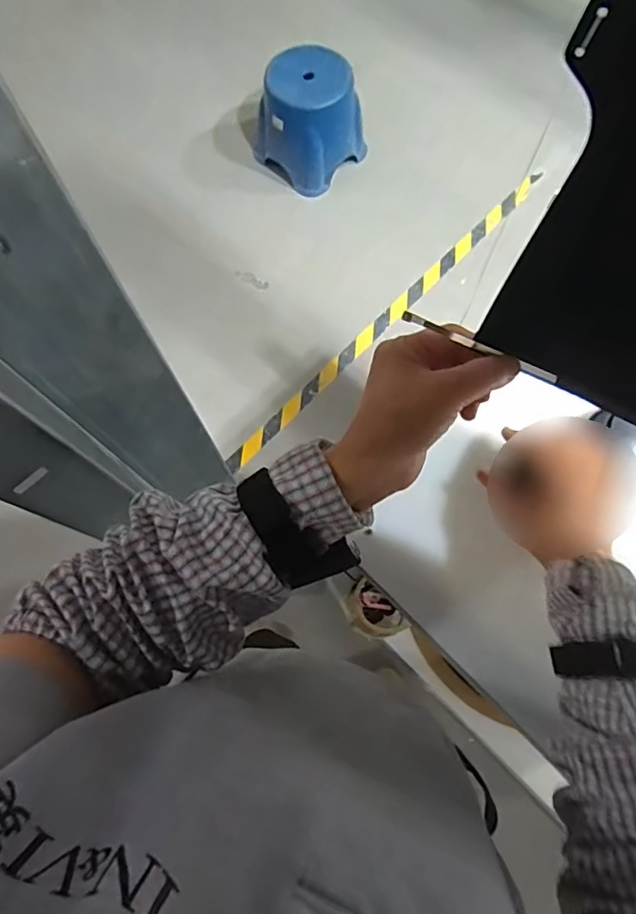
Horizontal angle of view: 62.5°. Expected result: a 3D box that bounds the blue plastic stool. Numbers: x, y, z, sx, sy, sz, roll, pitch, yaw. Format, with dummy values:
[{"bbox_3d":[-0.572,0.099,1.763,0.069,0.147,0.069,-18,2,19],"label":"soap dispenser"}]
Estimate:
[{"bbox_3d":[-0.019,-1.002,1.572,0.267,0.282,0.263,-41,77,-12],"label":"blue plastic stool"}]

